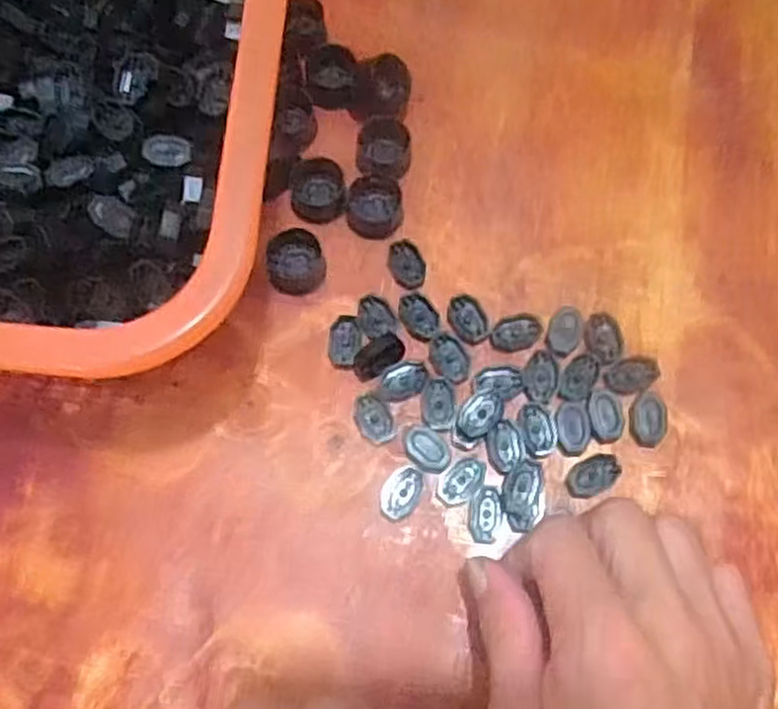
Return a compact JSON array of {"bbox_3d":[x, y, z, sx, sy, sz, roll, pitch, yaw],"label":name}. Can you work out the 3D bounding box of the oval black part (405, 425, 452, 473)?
[{"bbox_3d":[0.016,0.038,0.318,0.022,0.004,0.015,40,75,11],"label":"oval black part"}]

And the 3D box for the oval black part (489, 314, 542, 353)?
[{"bbox_3d":[0.056,-0.009,0.335,0.022,0.004,0.014,-16,73,-7],"label":"oval black part"}]

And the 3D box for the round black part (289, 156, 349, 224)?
[{"bbox_3d":[-0.032,-0.076,0.353,0.025,0.006,0.030,4,71,0],"label":"round black part"}]

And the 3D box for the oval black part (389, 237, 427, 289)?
[{"bbox_3d":[0.009,-0.041,0.345,0.015,0.005,0.022,-12,72,-5],"label":"oval black part"}]

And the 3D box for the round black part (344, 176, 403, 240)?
[{"bbox_3d":[-0.006,-0.068,0.353,0.026,0.006,0.029,-2,72,-2],"label":"round black part"}]

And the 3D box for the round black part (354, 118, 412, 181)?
[{"bbox_3d":[-0.002,-0.095,0.359,0.024,0.011,0.029,9,72,2],"label":"round black part"}]

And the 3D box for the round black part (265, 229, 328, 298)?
[{"bbox_3d":[-0.041,-0.041,0.343,0.025,0.010,0.027,0,71,-1],"label":"round black part"}]

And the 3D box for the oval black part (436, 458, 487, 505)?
[{"bbox_3d":[0.030,0.052,0.315,0.014,0.004,0.021,37,75,10],"label":"oval black part"}]

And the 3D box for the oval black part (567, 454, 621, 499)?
[{"bbox_3d":[0.084,0.050,0.318,0.023,0.004,0.015,-29,74,-10],"label":"oval black part"}]

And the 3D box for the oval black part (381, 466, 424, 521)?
[{"bbox_3d":[0.005,0.056,0.315,0.014,0.004,0.022,23,73,6],"label":"oval black part"}]

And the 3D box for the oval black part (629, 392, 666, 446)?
[{"bbox_3d":[0.109,0.028,0.325,0.015,0.005,0.022,5,71,0],"label":"oval black part"}]

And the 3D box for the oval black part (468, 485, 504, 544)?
[{"bbox_3d":[0.039,0.064,0.313,0.013,0.004,0.022,12,72,3],"label":"oval black part"}]

